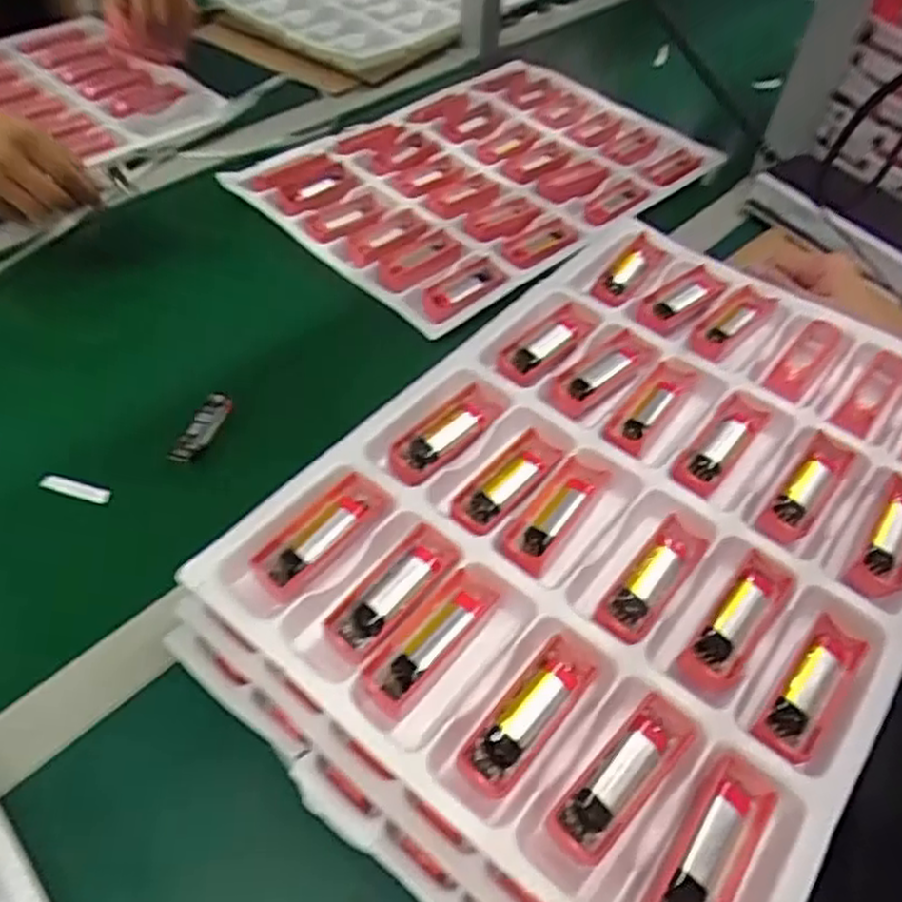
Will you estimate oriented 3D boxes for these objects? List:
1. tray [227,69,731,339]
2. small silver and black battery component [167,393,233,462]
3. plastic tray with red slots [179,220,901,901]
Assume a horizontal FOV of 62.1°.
[{"bbox_3d":[0.029,-0.304,0.792,0.332,0.026,0.460,38,57,25],"label":"tray"},{"bbox_3d":[-0.179,-0.016,0.543,0.023,0.015,0.061,14,50,7],"label":"small silver and black battery component"},{"bbox_3d":[0.125,0.019,0.464,0.314,0.024,0.452,33,55,22],"label":"plastic tray with red slots"}]

